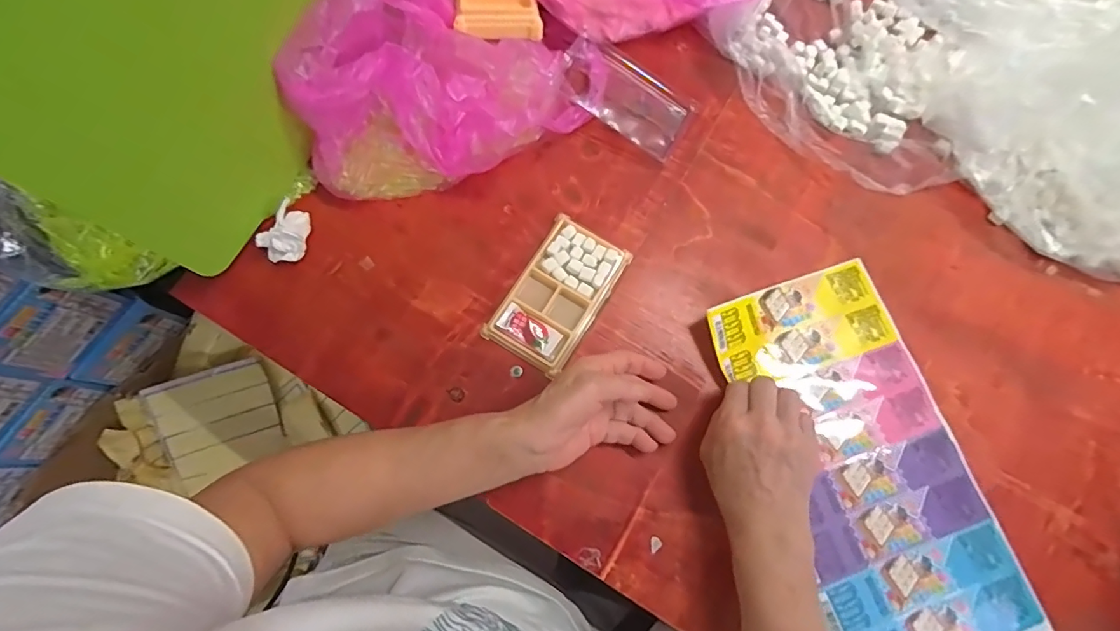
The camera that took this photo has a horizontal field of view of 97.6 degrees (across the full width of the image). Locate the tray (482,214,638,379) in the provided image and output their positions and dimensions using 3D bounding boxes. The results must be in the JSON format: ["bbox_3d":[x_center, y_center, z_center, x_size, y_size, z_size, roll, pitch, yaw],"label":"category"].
[{"bbox_3d":[-0.001,-0.020,0.452,0.077,0.011,0.135,32,78,6],"label":"tray"}]

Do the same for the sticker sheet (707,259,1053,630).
[{"bbox_3d":[0.262,0.126,0.419,0.169,0.013,0.331,-17,76,-5],"label":"sticker sheet"}]

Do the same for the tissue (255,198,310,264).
[{"bbox_3d":[-0.251,-0.074,0.453,0.035,0.022,0.052,26,78,5],"label":"tissue"}]

